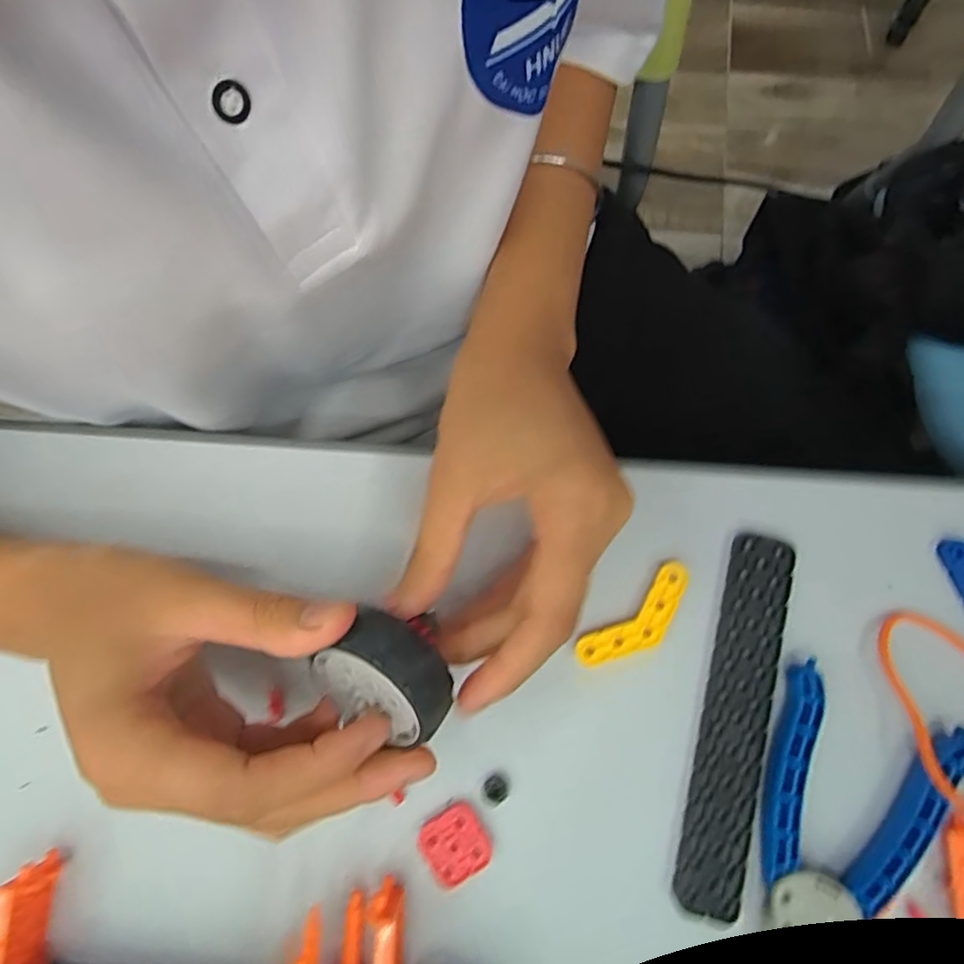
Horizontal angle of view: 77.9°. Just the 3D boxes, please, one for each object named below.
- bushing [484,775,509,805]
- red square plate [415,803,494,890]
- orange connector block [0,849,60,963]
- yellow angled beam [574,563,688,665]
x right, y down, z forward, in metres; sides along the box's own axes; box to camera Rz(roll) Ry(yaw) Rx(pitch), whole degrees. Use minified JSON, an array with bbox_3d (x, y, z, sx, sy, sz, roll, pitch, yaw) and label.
[{"bbox_3d":[0.006,0.126,0.244,0.010,0.004,0.010,-1,79,3],"label":"bushing"},{"bbox_3d":[-0.011,0.146,0.239,0.025,0.004,0.025,-30,79,-3],"label":"red square plate"},{"bbox_3d":[-0.177,0.171,0.231,0.012,0.029,0.044,4,79,4],"label":"orange connector block"},{"bbox_3d":[0.066,0.059,0.251,0.057,0.006,0.021,-40,80,-5],"label":"yellow angled beam"}]

